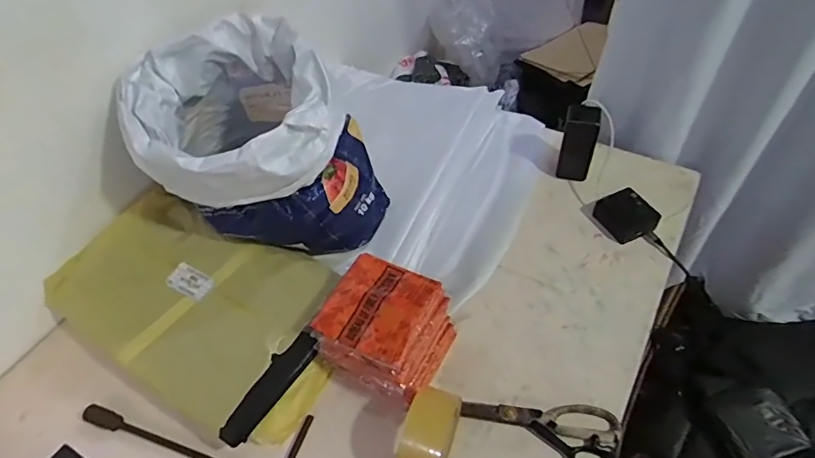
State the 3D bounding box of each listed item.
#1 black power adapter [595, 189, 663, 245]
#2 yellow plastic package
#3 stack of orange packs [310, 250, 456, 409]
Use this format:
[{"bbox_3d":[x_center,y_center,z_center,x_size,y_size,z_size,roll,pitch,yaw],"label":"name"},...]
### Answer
[{"bbox_3d":[0.354,-0.020,0.803,0.073,0.040,0.079,-21,52,-11],"label":"black power adapter"},{"bbox_3d":[-0.297,0.108,0.728,0.426,0.073,0.266,23,57,22],"label":"yellow plastic package"},{"bbox_3d":[-0.027,0.131,0.659,0.152,0.103,0.144,20,56,20],"label":"stack of orange packs"}]

